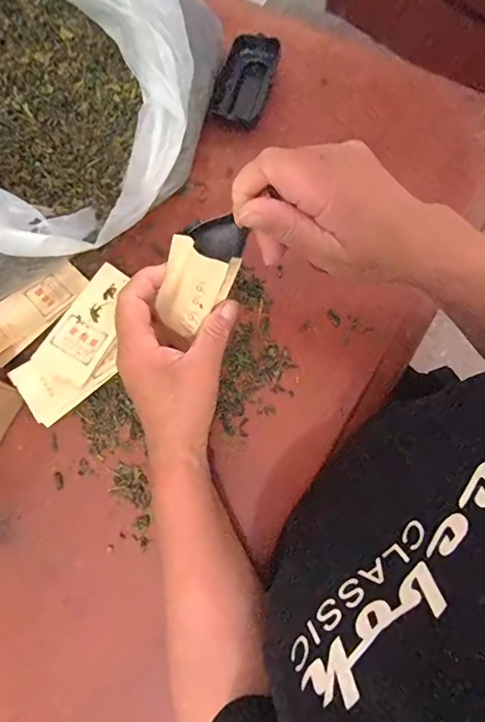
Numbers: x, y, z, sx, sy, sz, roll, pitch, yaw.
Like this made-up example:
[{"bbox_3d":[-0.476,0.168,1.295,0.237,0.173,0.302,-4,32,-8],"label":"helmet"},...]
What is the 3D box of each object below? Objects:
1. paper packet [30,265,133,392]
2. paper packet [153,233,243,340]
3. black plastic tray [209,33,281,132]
[{"bbox_3d":[-0.133,-0.034,0.415,0.048,0.004,0.107,32,72,-1],"label":"paper packet"},{"bbox_3d":[-0.038,-0.051,0.348,0.049,0.084,0.010,31,44,3],"label":"paper packet"},{"bbox_3d":[0.003,-0.286,0.480,0.052,0.024,0.105,13,78,3],"label":"black plastic tray"}]

